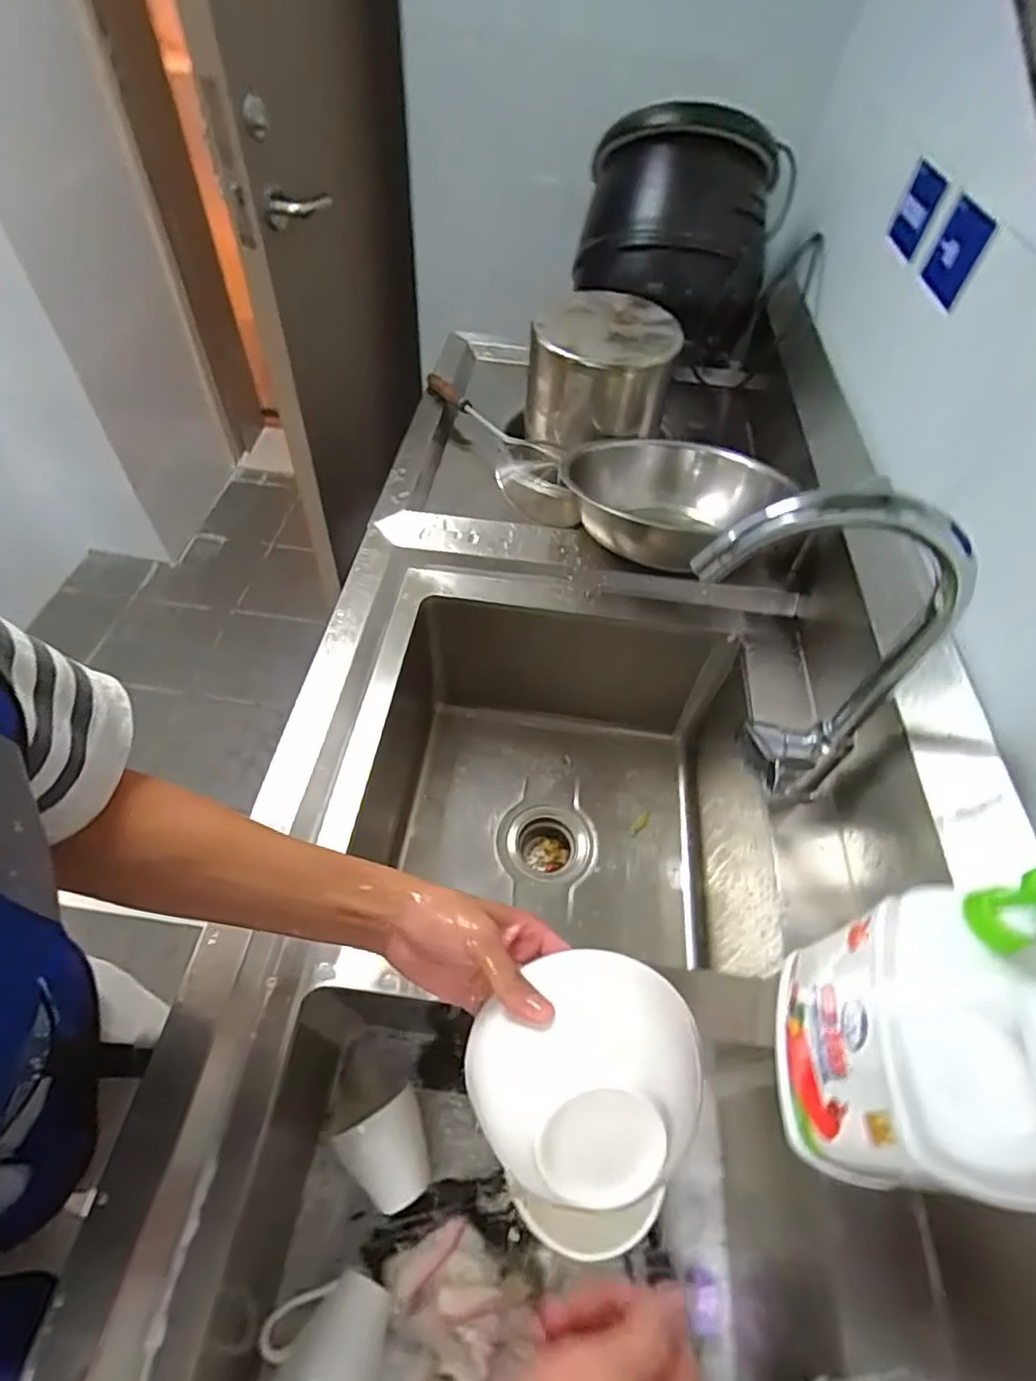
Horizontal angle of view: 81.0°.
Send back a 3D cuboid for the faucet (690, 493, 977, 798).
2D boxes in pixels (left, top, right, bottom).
[{"bbox_3d":[0.214,-0.017,0.487,0.187,0.310,0.051,5,53,-2],"label":"faucet"}]

